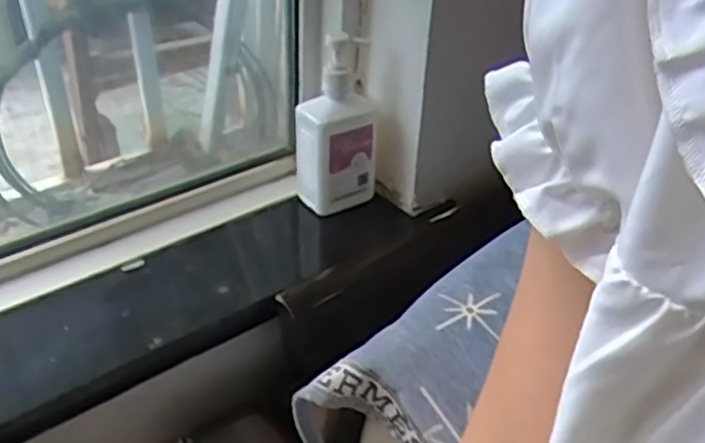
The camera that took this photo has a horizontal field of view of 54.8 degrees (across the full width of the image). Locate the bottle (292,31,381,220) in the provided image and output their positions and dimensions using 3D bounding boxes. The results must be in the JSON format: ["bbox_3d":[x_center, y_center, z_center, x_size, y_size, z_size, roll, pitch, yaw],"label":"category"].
[{"bbox_3d":[-0.019,-0.104,0.742,0.080,0.190,0.050,-16,39,-24],"label":"bottle"}]

